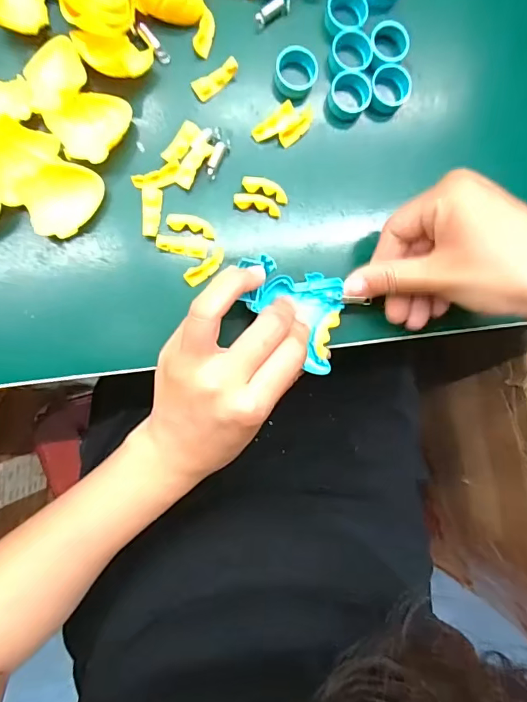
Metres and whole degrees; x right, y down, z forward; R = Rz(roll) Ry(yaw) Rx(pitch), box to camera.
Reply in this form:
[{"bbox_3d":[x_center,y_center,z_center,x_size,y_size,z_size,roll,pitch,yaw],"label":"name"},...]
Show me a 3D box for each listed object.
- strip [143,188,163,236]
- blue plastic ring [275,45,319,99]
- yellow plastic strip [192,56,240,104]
[{"bbox_3d":[-0.067,-0.084,0.265,0.012,0.004,0.030,1,89,-6],"label":"strip"},{"bbox_3d":[0.020,-0.174,0.277,0.026,0.019,0.024,0,89,-6],"label":"blue plastic ring"},{"bbox_3d":[-0.029,-0.166,0.270,0.030,0.004,0.012,-34,125,1],"label":"yellow plastic strip"}]

